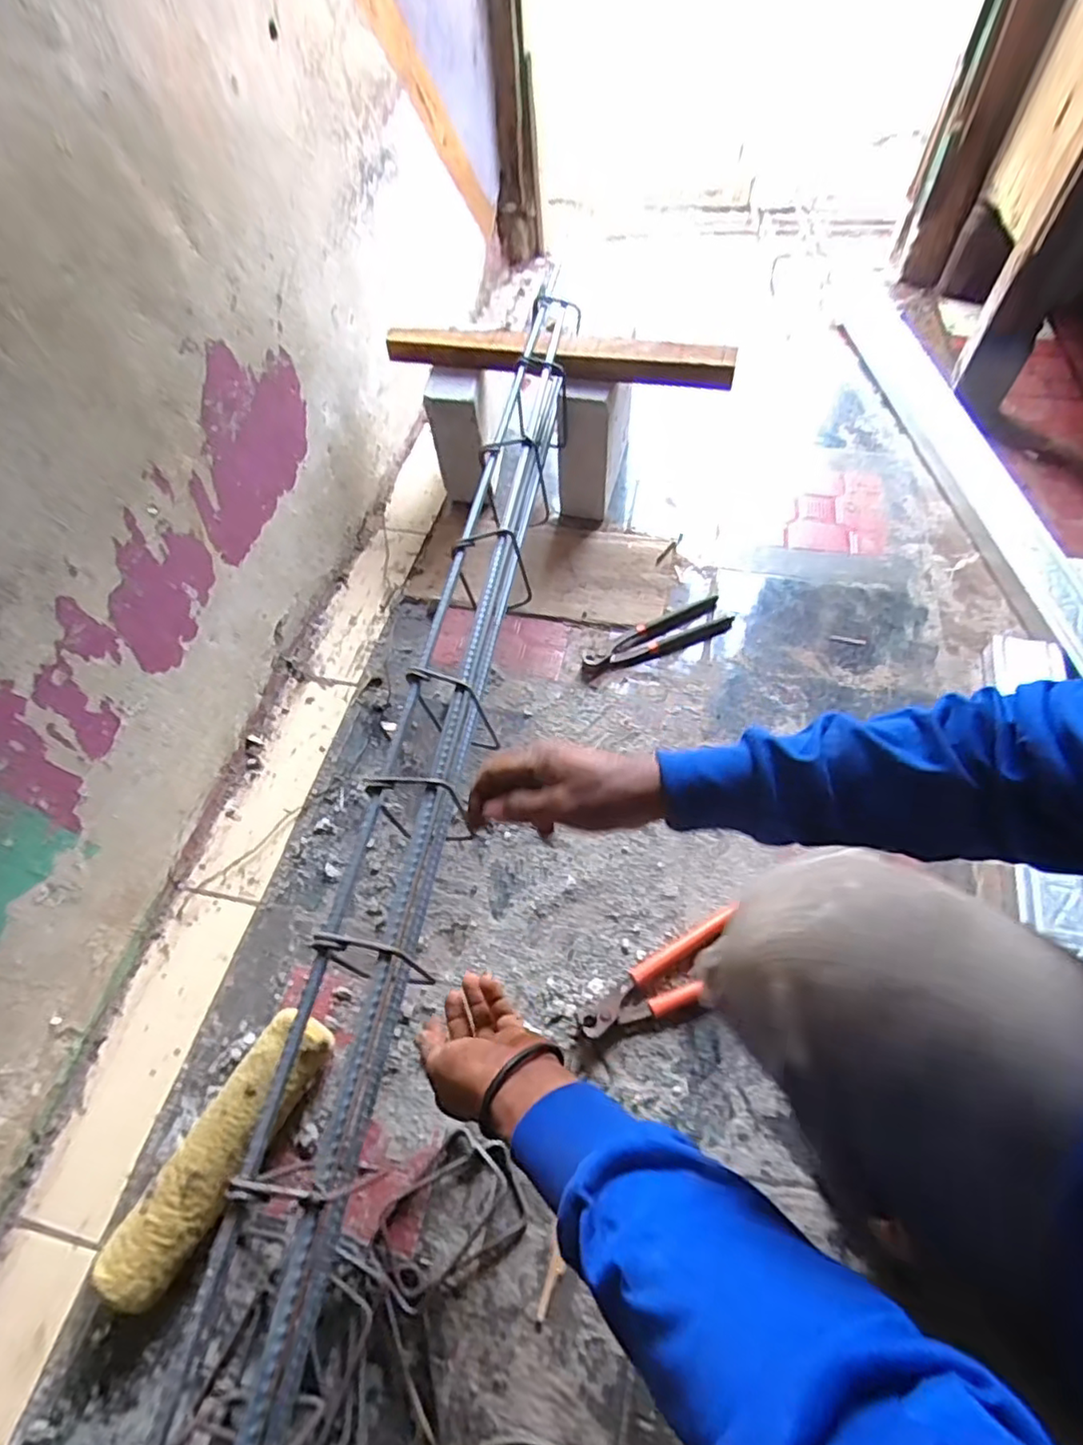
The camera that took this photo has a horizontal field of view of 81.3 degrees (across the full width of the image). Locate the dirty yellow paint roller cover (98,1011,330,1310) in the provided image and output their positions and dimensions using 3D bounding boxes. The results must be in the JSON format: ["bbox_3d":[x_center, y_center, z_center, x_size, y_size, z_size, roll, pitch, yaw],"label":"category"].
[{"bbox_3d":[-0.272,0.375,0.550,0.064,0.068,0.231,25,63,17],"label":"dirty yellow paint roller cover"}]

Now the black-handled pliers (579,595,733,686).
[{"bbox_3d":[0.152,-0.112,0.854,0.227,0.015,0.058,-26,61,-13],"label":"black-handled pliers"}]

